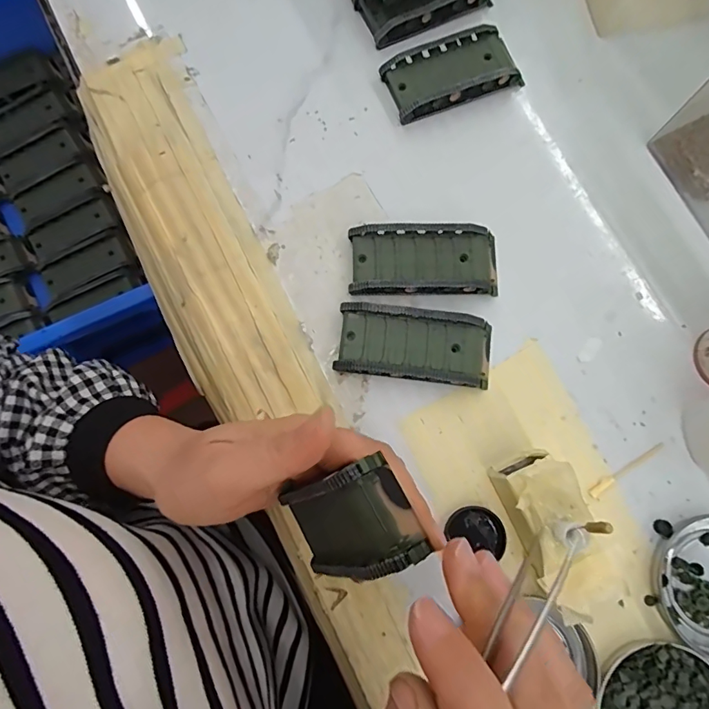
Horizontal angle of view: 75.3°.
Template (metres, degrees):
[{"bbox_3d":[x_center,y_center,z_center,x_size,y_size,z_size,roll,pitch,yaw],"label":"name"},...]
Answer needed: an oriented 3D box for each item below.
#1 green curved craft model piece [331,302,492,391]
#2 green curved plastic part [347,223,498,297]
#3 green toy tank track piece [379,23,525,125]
[{"bbox_3d":[0.039,-0.006,0.291,0.097,0.019,0.046,6,80,0],"label":"green curved craft model piece"},{"bbox_3d":[0.046,-0.061,0.302,0.096,0.020,0.043,0,80,-1],"label":"green curved plastic part"},{"bbox_3d":[0.069,-0.200,0.327,0.091,0.022,0.043,-20,81,-5],"label":"green toy tank track piece"}]

